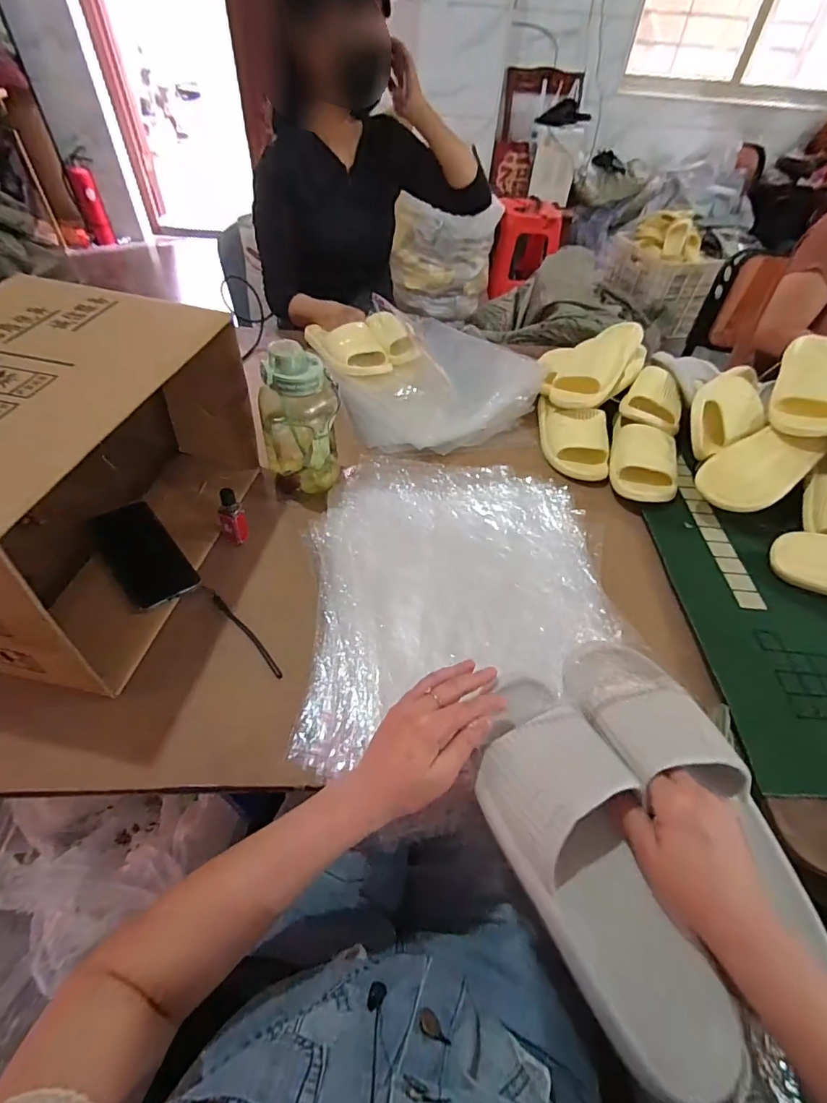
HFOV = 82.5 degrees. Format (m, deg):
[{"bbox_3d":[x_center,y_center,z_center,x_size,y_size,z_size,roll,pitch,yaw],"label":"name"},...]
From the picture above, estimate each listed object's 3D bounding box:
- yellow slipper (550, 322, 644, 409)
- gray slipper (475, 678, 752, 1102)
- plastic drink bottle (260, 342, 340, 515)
[{"bbox_3d":[0.346,-0.358,0.882,0.104,0.080,0.234,29,54,19],"label":"yellow slipper"},{"bbox_3d":[0.133,0.233,0.360,0.111,0.067,0.271,-16,62,-14],"label":"gray slipper"},{"bbox_3d":[-0.161,-0.176,0.664,0.109,0.206,0.091,2,50,-2],"label":"plastic drink bottle"}]

